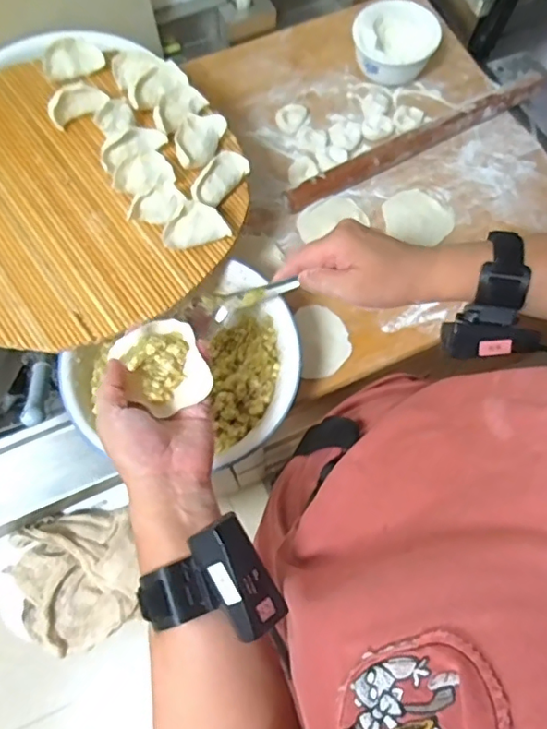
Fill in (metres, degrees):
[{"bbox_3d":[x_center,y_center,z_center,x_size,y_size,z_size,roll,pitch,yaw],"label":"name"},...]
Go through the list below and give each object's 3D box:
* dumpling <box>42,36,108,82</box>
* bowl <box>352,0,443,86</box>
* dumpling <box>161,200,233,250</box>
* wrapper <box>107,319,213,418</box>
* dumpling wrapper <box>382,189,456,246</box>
[{"bbox_3d":[-0.215,-0.328,0.588,0.063,0.025,0.030,-17,72,-6],"label":"dumpling"},{"bbox_3d":[0.153,-0.403,0.707,0.104,0.065,0.097,24,72,8],"label":"bowl"},{"bbox_3d":[-0.075,-0.130,0.514,0.061,0.028,0.029,-20,72,-7],"label":"dumpling"},{"bbox_3d":[-0.084,-0.001,0.423,0.058,0.031,0.067,-26,73,-9],"label":"wrapper"},{"bbox_3d":[0.172,-0.176,0.653,0.078,0.005,0.072,0,71,0],"label":"dumpling wrapper"}]

